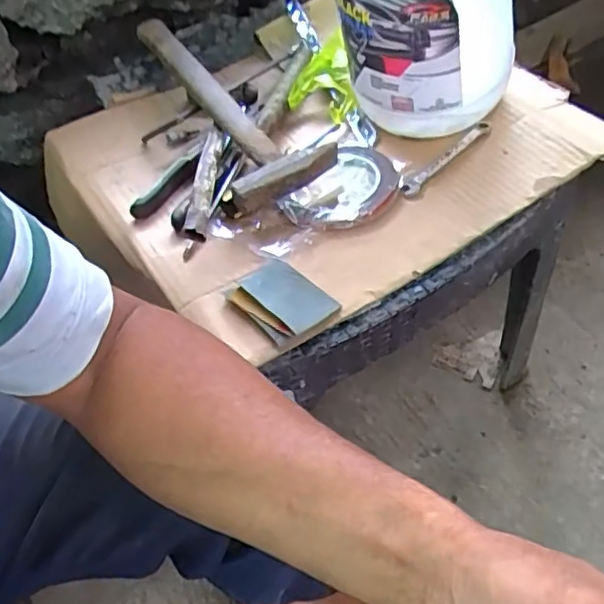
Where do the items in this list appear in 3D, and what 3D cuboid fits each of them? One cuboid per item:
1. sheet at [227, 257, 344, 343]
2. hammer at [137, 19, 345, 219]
[{"bbox_3d":[-0.015,-0.002,0.472,0.057,0.027,0.072,-39,61,-20],"label":"sheet"},{"bbox_3d":[-0.068,-0.202,0.611,0.110,0.034,0.292,-24,56,-11],"label":"hammer"}]

